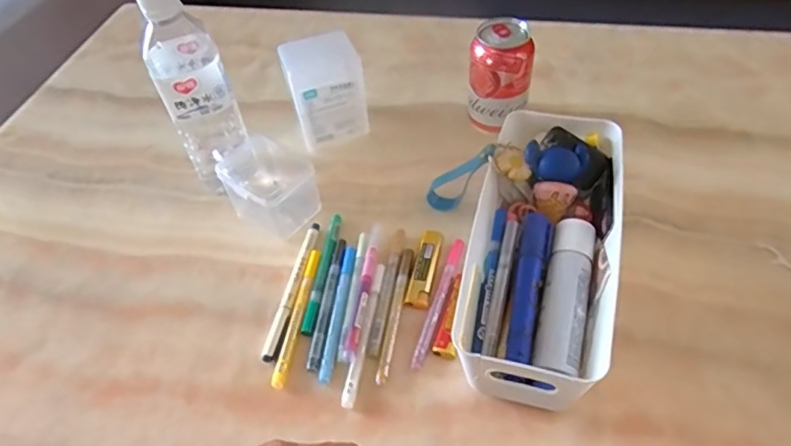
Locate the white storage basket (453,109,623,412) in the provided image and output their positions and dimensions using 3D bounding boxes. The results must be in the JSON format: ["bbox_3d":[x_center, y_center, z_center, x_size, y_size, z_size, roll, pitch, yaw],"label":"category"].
[{"bbox_3d":[0.119,0.023,0.462,0.110,0.089,0.250,9,50,13],"label":"white storage basket"}]

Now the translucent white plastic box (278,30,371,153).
[{"bbox_3d":[-0.073,-0.141,0.600,0.077,0.104,0.048,-20,50,-12],"label":"translucent white plastic box"}]

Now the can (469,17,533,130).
[{"bbox_3d":[0.112,-0.154,0.596,0.059,0.106,0.058,-3,49,3],"label":"can"}]

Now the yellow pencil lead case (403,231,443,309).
[{"bbox_3d":[0.026,0.039,0.501,0.022,0.005,0.079,8,50,12],"label":"yellow pencil lead case"}]

